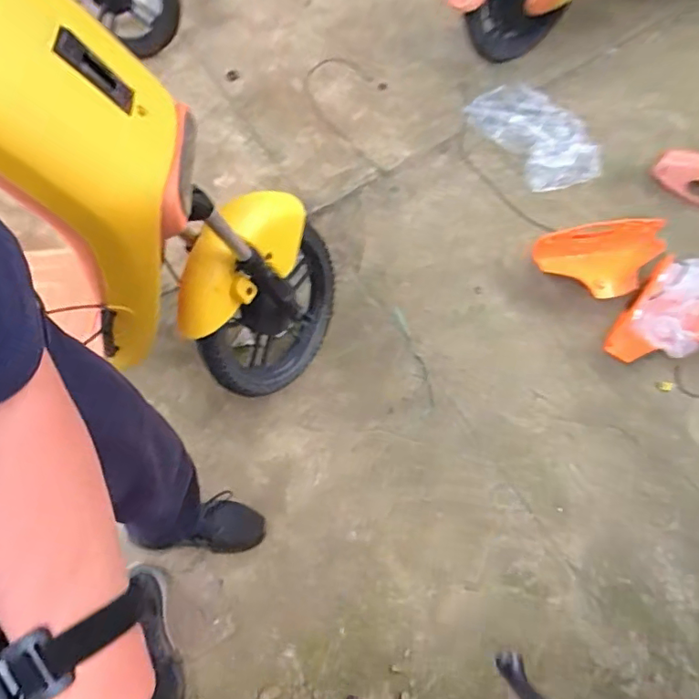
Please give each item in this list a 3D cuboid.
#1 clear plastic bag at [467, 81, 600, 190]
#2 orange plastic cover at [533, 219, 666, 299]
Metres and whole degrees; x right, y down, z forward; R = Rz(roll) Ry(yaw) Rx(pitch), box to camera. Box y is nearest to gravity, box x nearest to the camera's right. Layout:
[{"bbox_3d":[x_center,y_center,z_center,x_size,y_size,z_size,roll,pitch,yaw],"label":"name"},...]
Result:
[{"bbox_3d":[0.530,-0.607,1.452,0.233,0.057,0.379,-34,69,-11],"label":"clear plastic bag"},{"bbox_3d":[0.600,-0.217,1.255,0.287,0.108,0.158,1,67,2],"label":"orange plastic cover"}]

